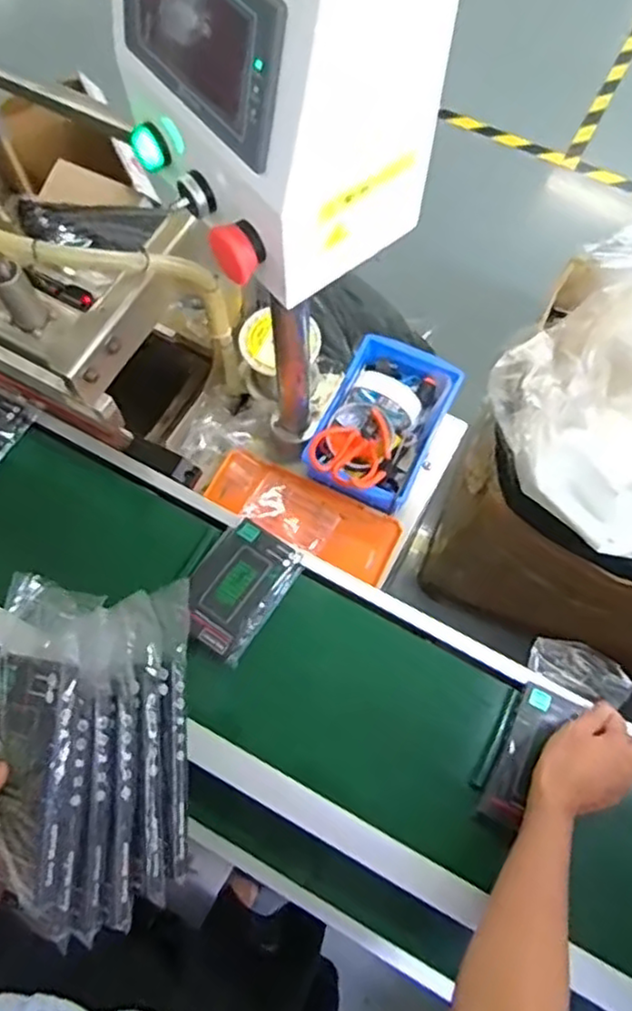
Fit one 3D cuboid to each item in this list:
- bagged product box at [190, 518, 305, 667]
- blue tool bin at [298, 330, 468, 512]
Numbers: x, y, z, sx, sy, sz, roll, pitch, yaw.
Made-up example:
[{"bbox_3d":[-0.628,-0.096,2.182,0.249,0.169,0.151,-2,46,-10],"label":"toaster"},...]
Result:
[{"bbox_3d":[-0.084,0.087,0.714,0.092,0.014,0.135,33,72,11],"label":"bagged product box"},{"bbox_3d":[0.086,-0.106,0.847,0.139,0.072,0.221,25,71,9],"label":"blue tool bin"}]

